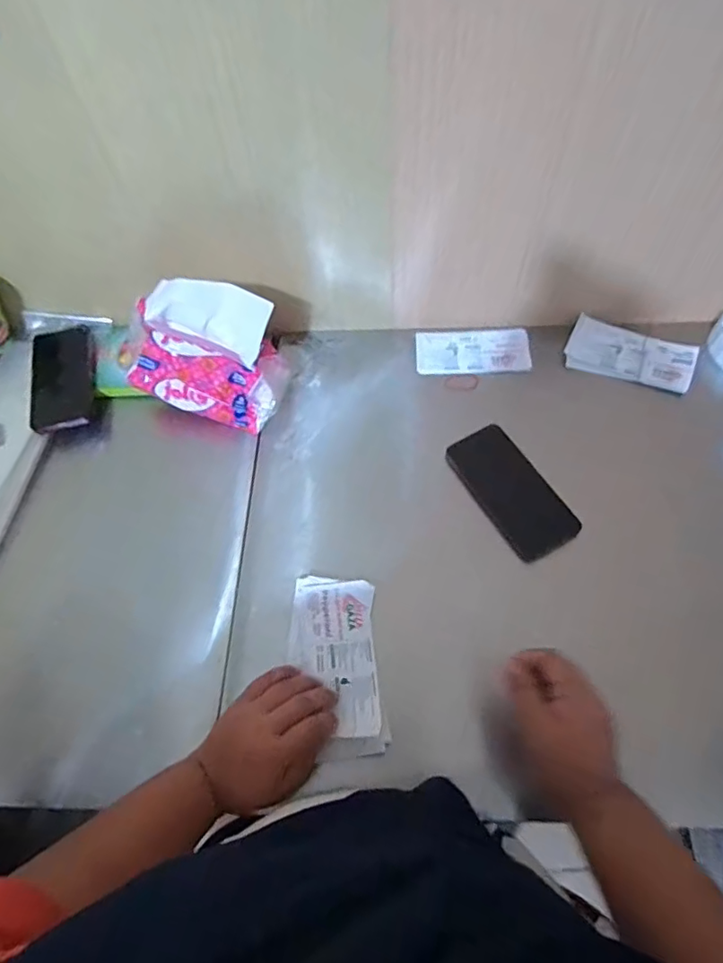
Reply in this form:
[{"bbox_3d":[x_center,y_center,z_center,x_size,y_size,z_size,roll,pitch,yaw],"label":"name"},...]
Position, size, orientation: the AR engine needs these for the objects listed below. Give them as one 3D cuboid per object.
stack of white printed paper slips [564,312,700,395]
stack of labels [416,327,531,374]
[{"bbox_3d":[0.355,-0.169,0.699,0.156,0.015,0.085,17,64,13],"label":"stack of white printed paper slips"},{"bbox_3d":[0.153,-0.182,0.729,0.153,0.010,0.079,-3,61,3],"label":"stack of labels"}]

